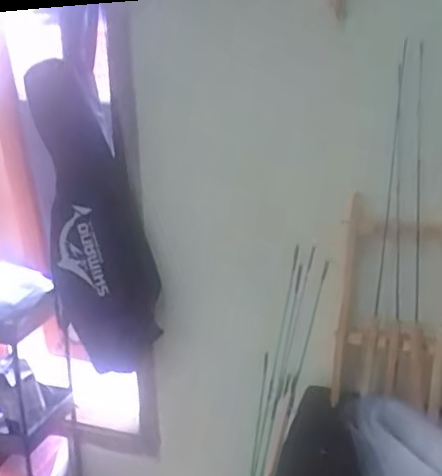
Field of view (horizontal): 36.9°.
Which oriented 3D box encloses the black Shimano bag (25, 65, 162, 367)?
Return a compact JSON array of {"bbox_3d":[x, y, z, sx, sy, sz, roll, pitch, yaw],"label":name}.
[{"bbox_3d":[-0.239,-0.048,1.261,0.189,0.592,0.128,-11,-10,-23],"label":"black Shimano bag"}]

